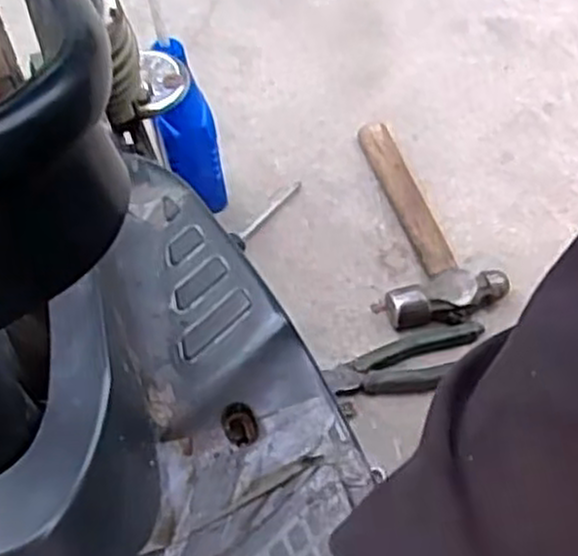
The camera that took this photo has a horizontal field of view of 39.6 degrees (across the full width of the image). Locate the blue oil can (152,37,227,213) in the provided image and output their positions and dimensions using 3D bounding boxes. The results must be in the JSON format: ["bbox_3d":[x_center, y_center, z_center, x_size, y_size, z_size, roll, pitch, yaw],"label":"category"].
[{"bbox_3d":[-0.092,-0.129,0.751,0.050,0.190,0.049,-14,56,-6],"label":"blue oil can"}]

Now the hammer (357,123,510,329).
[{"bbox_3d":[0.119,-0.066,0.779,0.109,0.036,0.243,-12,56,-5],"label":"hammer"}]

